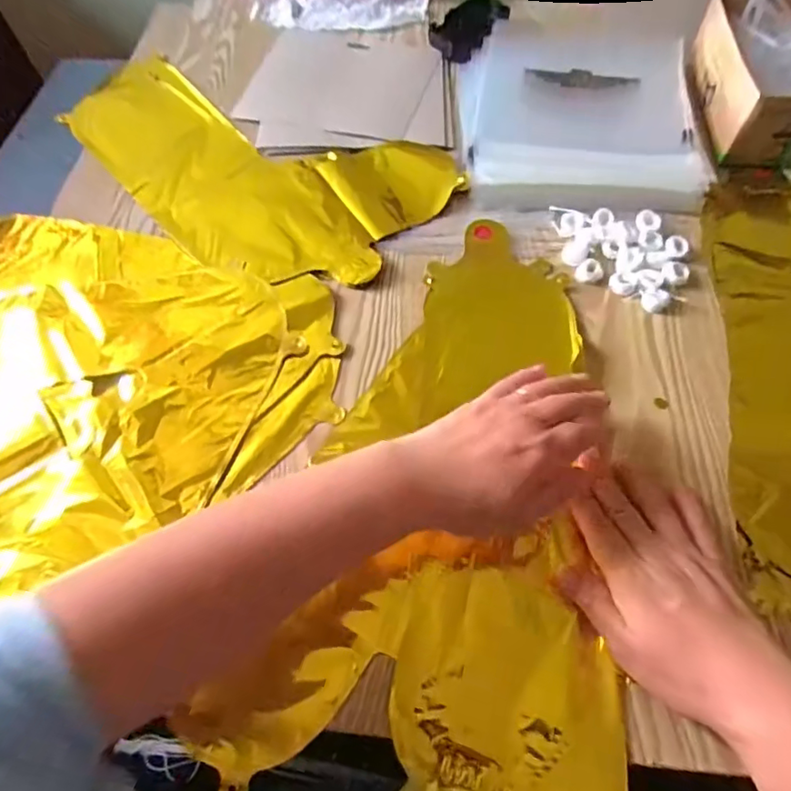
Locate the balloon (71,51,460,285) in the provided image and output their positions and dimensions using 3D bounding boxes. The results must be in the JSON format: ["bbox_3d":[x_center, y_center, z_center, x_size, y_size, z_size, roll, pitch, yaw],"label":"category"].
[{"bbox_3d":[-0.166,-0.242,0.553,0.426,0.009,0.216,32,66,19],"label":"balloon"}]

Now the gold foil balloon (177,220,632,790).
[{"bbox_3d":[0.035,0.047,0.379,0.223,0.017,0.426,7,61,6],"label":"gold foil balloon"}]

